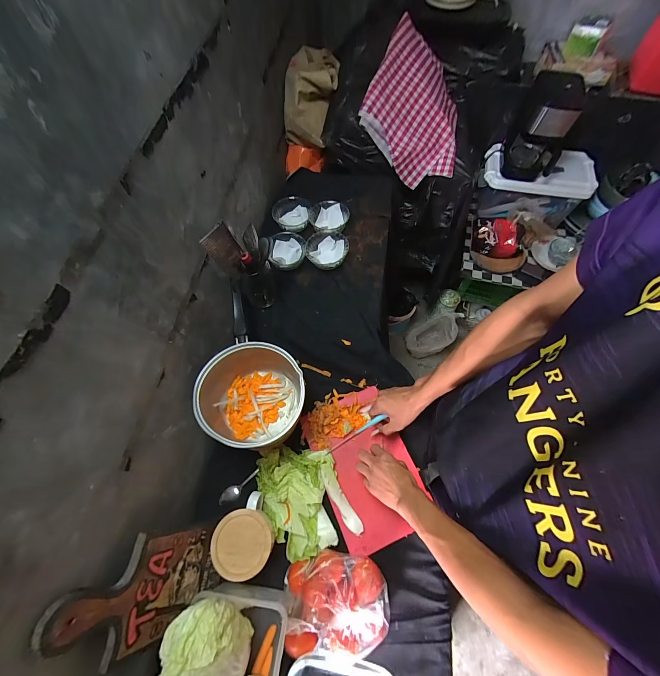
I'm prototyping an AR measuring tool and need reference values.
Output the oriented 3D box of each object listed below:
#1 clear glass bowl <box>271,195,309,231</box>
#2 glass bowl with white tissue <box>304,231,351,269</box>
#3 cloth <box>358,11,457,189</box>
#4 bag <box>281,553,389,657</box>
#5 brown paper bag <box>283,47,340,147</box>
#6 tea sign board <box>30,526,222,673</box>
[{"bbox_3d":[-0.107,-0.340,0.810,0.097,0.041,0.099,-4,64,1],"label":"clear glass bowl"},{"bbox_3d":[-0.006,-0.226,0.754,0.104,0.047,0.106,4,64,5],"label":"glass bowl with white tissue"},{"bbox_3d":[0.282,-0.750,0.912,0.318,0.058,0.522,26,72,-23],"label":"cloth"},{"bbox_3d":[0.011,0.433,0.473,0.164,0.077,0.129,1,64,3],"label":"bag"},{"bbox_3d":[-0.056,-0.788,0.935,0.149,0.174,0.259,5,64,5],"label":"brown paper bag"},{"bbox_3d":[-0.245,0.345,0.404,0.015,0.258,0.127,-5,61,19],"label":"tea sign board"}]

